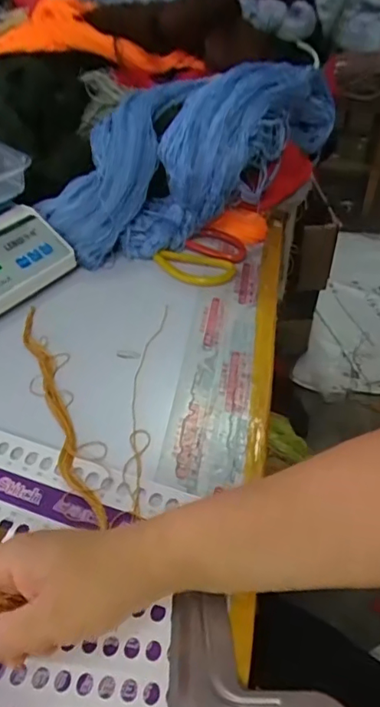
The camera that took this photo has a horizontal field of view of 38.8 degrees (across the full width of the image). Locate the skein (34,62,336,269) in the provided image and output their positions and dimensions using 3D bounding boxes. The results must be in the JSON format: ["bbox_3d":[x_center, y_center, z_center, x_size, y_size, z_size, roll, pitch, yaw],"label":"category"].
[{"bbox_3d":[0.001,-0.254,0.660,0.376,0.129,0.167,-30,48,2],"label":"skein"}]

